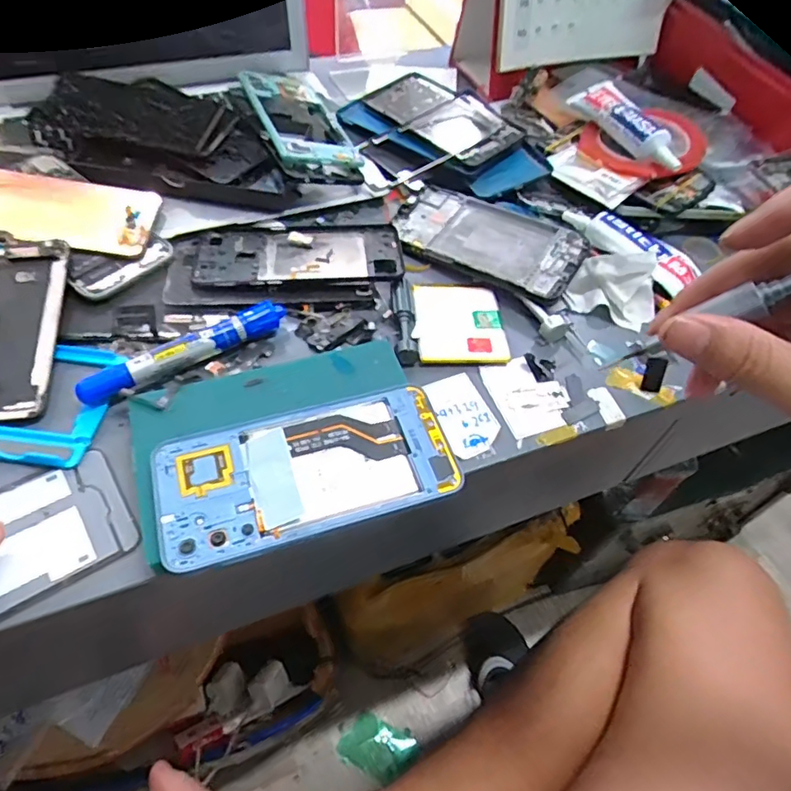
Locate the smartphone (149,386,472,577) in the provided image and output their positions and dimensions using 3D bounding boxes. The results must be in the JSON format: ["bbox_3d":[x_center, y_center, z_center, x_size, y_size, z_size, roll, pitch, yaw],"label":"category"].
[{"bbox_3d":[-0.048,0.039,0.300,0.159,0.011,0.077,-15,58,-15],"label":"smartphone"}]

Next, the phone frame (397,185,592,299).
[{"bbox_3d":[0.070,-0.126,0.440,0.154,0.006,0.073,29,67,22],"label":"phone frame"}]

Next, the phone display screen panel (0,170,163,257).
[{"bbox_3d":[-0.259,-0.139,0.407,0.150,0.006,0.072,5,56,-9],"label":"phone display screen panel"}]

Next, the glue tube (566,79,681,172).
[{"bbox_3d":[0.215,-0.251,0.507,0.042,0.026,0.143,-15,56,-15],"label":"glue tube"}]

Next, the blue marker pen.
[{"bbox_3d":[-0.134,-0.029,0.357,0.135,0.016,0.017,-28,61,-23],"label":"blue marker pen"}]

